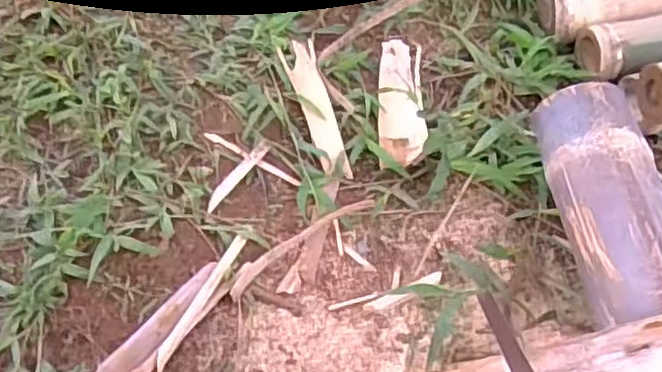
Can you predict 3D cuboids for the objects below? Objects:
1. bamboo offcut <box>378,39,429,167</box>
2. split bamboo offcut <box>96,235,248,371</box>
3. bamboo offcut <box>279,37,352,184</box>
[{"bbox_3d":[0.086,-0.108,0.843,0.053,0.031,0.210,4,52,-1],"label":"bamboo offcut"},{"bbox_3d":[-0.148,0.123,0.684,0.048,0.015,0.192,28,55,16],"label":"split bamboo offcut"},{"bbox_3d":[-0.021,-0.100,0.847,0.044,0.020,0.203,-10,54,-11],"label":"bamboo offcut"}]

